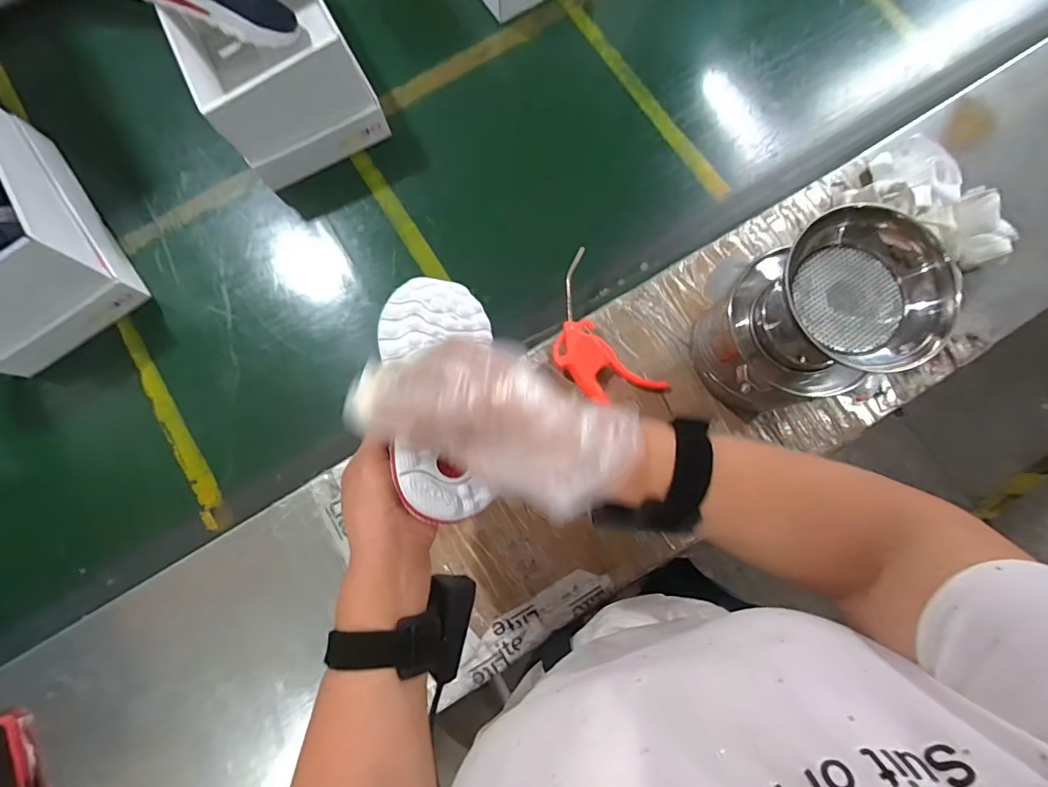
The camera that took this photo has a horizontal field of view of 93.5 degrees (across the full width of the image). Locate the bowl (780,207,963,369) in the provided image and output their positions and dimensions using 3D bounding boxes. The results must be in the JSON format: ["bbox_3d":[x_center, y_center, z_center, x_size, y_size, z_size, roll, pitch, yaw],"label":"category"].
[{"bbox_3d":[0.261,-0.080,0.366,0.106,0.053,0.126,-38,78,-8],"label":"bowl"}]

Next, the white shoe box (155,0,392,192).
[{"bbox_3d":[-0.312,-0.417,0.594,0.171,0.131,0.268,-28,77,-5],"label":"white shoe box"}]

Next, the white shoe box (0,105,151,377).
[{"bbox_3d":[-0.592,-0.185,0.554,0.163,0.128,0.265,-33,79,-6],"label":"white shoe box"}]

